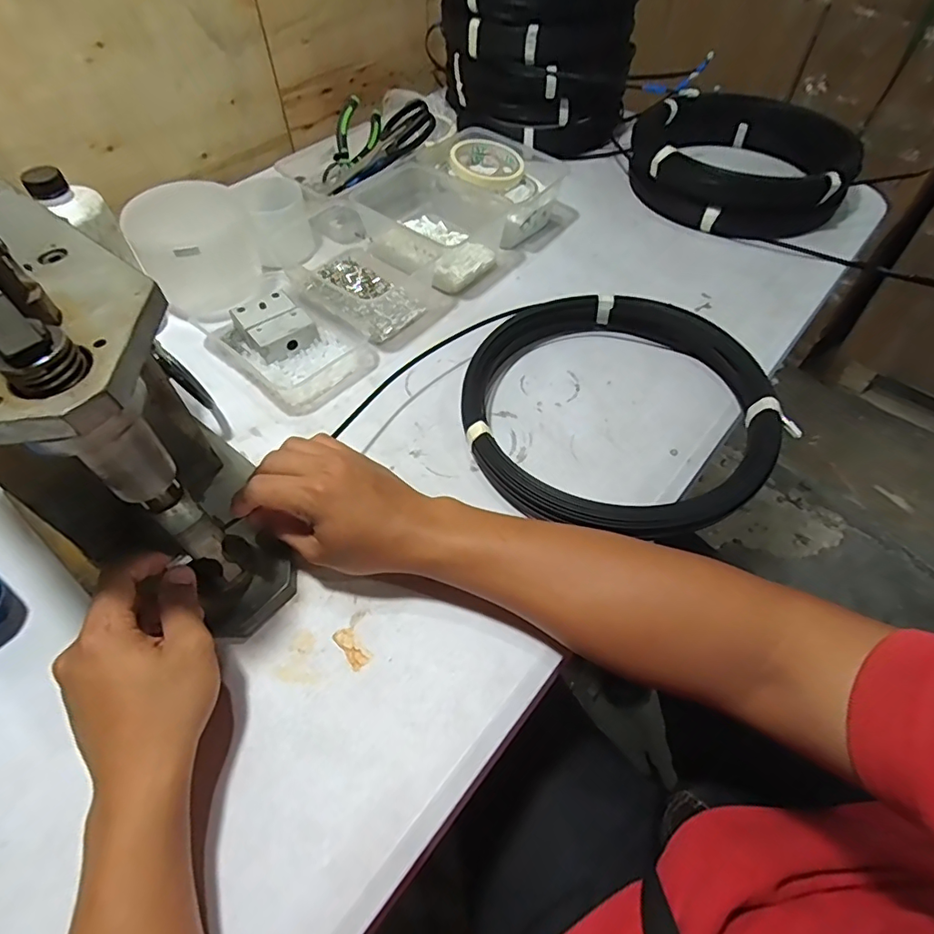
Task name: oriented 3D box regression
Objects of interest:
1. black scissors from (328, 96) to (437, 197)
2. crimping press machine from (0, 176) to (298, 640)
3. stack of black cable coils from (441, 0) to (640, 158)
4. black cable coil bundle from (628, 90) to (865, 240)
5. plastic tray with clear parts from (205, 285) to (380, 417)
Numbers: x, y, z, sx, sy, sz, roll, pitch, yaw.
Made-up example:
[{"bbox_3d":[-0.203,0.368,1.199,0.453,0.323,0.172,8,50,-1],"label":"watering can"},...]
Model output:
[{"bbox_3d":[-0.111,-0.404,0.678,0.157,0.017,0.081,-31,55,19],"label":"black scissors"},{"bbox_3d":[-0.251,-0.045,0.325,0.273,0.278,0.127,35,62,21],"label":"crimping press machine"},{"bbox_3d":[0.108,-0.630,0.791,0.274,0.191,0.263,7,54,5],"label":"stack of black cable coils"},{"bbox_3d":[0.374,-0.423,0.726,0.277,0.083,0.277,24,57,17],"label":"black cable coil bundle"},{"bbox_3d":[-0.183,-0.133,0.556,0.152,0.037,0.123,37,62,24],"label":"plastic tray with clear parts"}]

